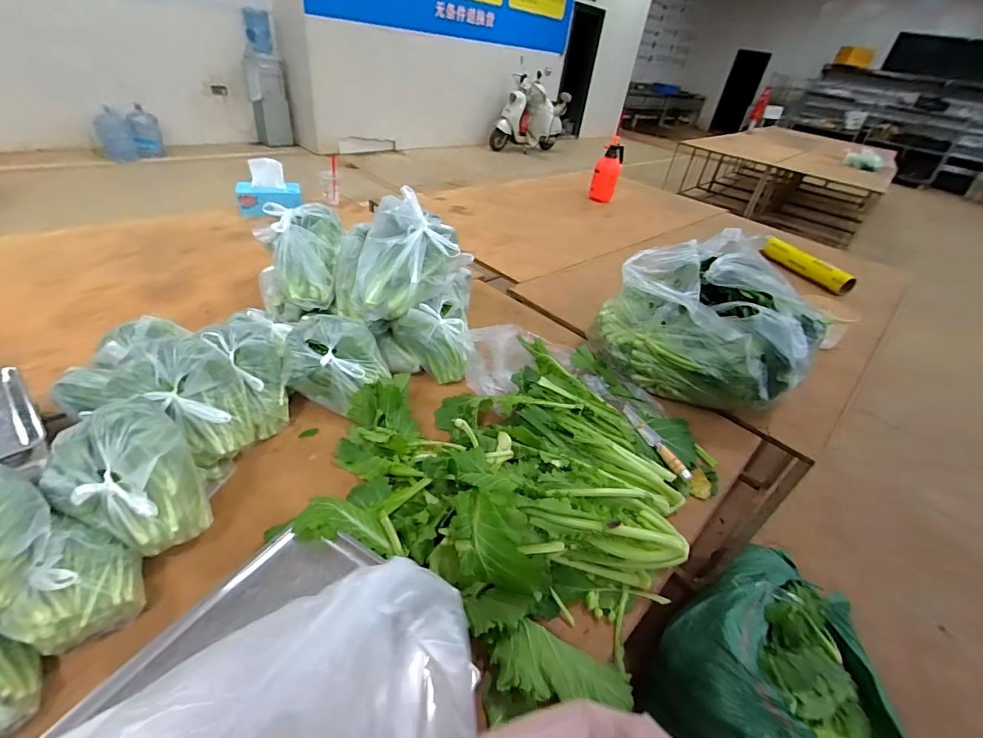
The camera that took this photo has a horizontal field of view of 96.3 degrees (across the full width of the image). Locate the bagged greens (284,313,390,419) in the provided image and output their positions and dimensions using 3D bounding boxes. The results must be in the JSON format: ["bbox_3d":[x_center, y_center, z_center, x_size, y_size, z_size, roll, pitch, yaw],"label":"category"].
[{"bbox_3d":[-0.333,-0.002,0.959,0.212,0.189,0.146,-8,40,-23],"label":"bagged greens"}]

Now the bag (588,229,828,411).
[{"bbox_3d":[0.508,-0.121,1.081,0.465,0.324,0.347,20,38,13],"label":"bag"}]

